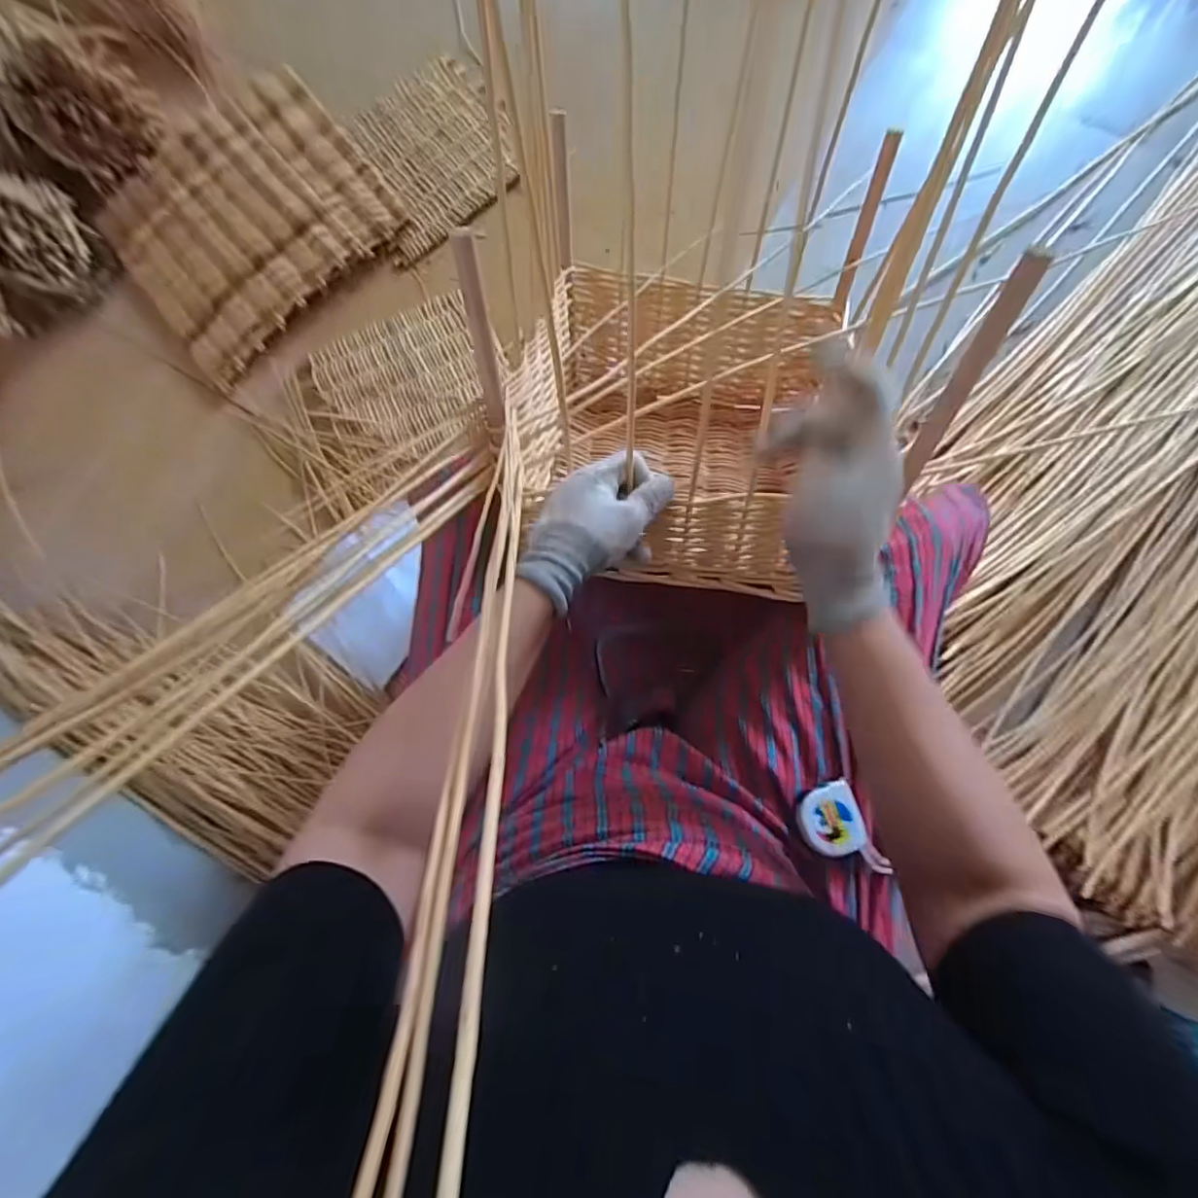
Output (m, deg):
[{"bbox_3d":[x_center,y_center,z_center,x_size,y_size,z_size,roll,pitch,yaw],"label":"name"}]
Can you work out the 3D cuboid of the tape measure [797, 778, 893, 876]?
[{"bbox_3d":[0.200,0.196,0.457,0.052,0.016,0.074,-25,85,2],"label":"tape measure"}]

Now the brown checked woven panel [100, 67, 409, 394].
[{"bbox_3d":[-0.645,-0.701,0.996,0.473,0.037,0.445,-40,85,1],"label":"brown checked woven panel"}]

